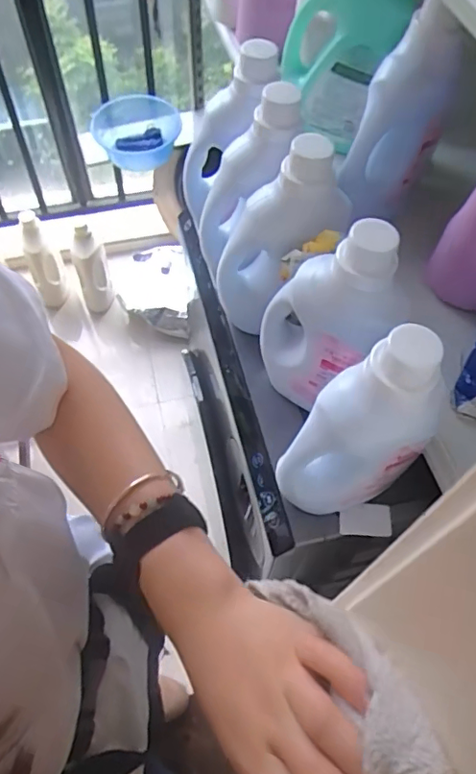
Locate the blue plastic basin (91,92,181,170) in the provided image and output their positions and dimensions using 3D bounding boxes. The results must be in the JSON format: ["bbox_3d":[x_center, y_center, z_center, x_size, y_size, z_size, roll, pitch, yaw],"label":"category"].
[{"bbox_3d":[-0.297,-0.747,1.572,0.255,0.112,0.256,1,60,-1],"label":"blue plastic basin"}]

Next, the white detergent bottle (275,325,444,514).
[{"bbox_3d":[0.113,0.053,0.541,0.120,0.255,0.096,-34,66,-19],"label":"white detergent bottle"}]

